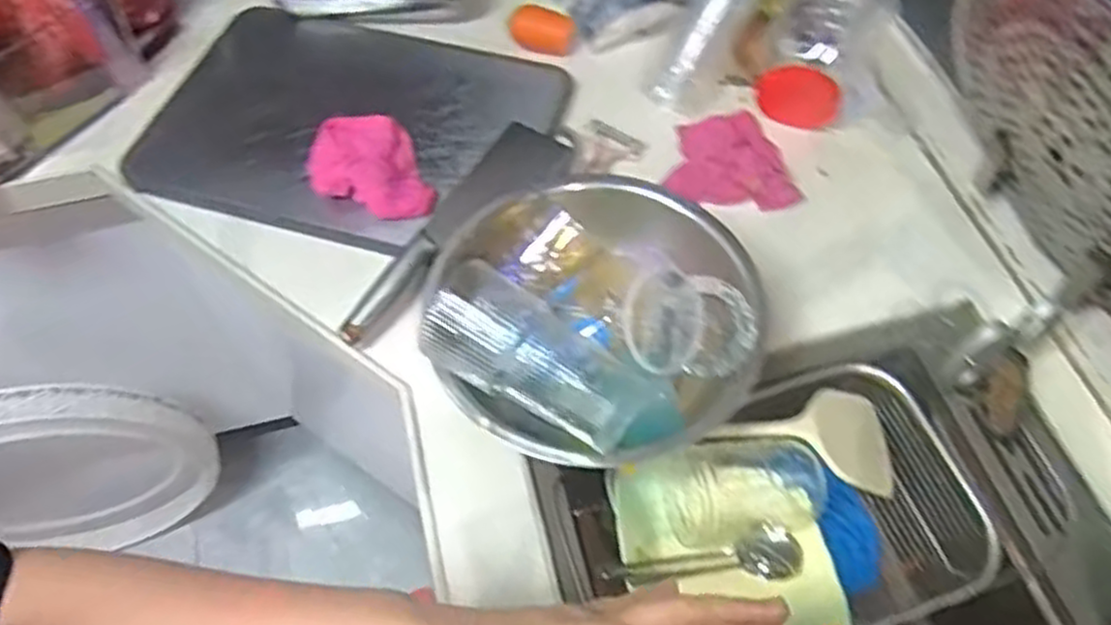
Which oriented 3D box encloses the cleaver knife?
[{"bbox_3d":[-0.094,-0.087,0.775,0.073,0.019,0.315,29,63,18],"label":"cleaver knife"}]

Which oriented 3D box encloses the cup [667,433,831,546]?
[{"bbox_3d":[0.162,0.153,0.675,0.130,0.059,0.073,-10,58,-5],"label":"cup"}]

